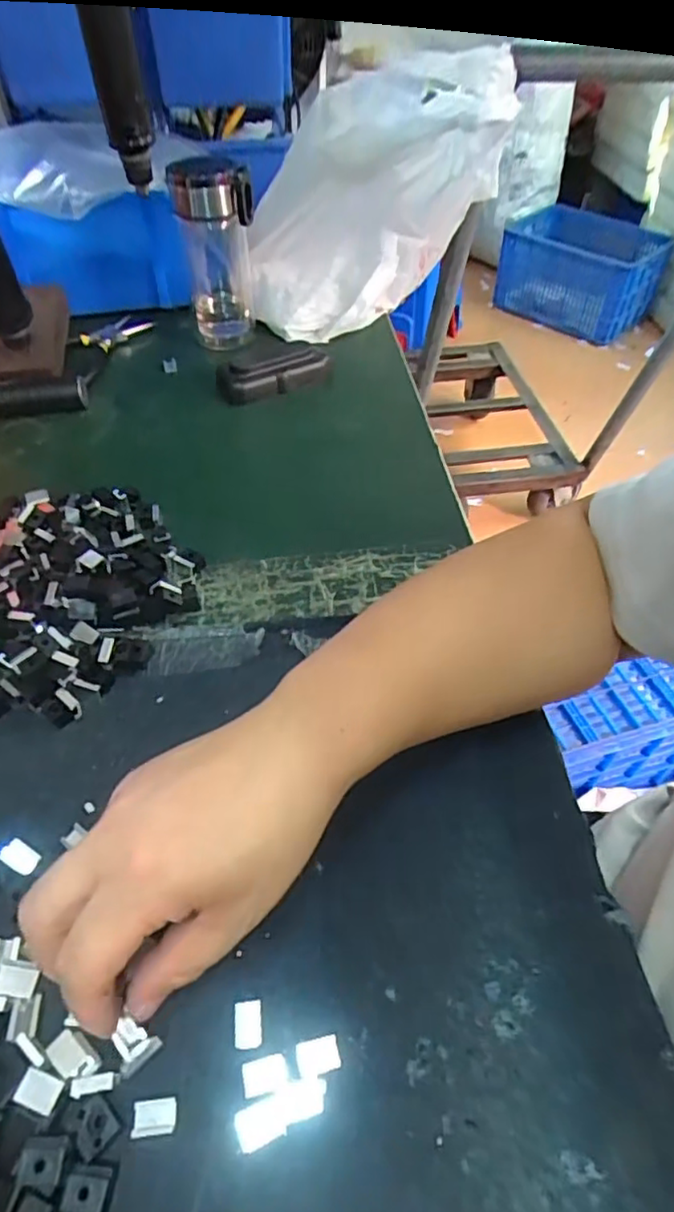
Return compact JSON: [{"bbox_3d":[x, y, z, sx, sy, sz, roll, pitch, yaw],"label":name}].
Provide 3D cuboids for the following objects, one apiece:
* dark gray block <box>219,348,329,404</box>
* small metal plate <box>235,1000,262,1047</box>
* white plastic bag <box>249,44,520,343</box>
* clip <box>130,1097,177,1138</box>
[{"bbox_3d":[-0.056,-0.216,0.587,0.105,0.025,0.037,-24,54,-20],"label":"dark gray block"},{"bbox_3d":[-0.038,0.177,0.267,0.012,0.004,0.017,-5,49,-5],"label":"small metal plate"},{"bbox_3d":[0.030,-0.374,0.595,0.226,0.206,0.151,5,49,4],"label":"white plastic bag"},{"bbox_3d":[-0.072,0.201,0.247,0.016,0.004,0.012,-4,49,-4],"label":"clip"}]

